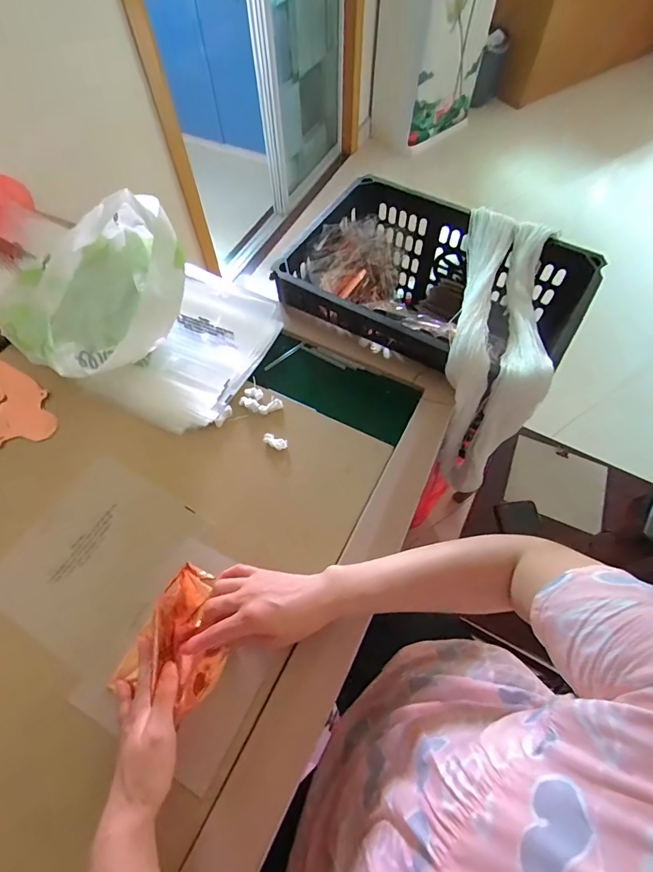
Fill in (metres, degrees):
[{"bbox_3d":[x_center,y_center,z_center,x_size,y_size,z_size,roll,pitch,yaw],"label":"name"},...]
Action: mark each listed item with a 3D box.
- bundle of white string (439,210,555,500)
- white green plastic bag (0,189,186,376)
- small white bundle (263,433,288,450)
[{"bbox_3d":[0.257,-0.140,0.704,0.123,0.264,0.365,12,62,7],"label":"bundle of white string"},{"bbox_3d":[-0.306,-0.217,0.584,0.206,0.161,0.235,-17,62,-9],"label":"white green plastic bag"},{"bbox_3d":[-0.068,0.007,0.548,0.035,0.005,0.016,26,64,14],"label":"small white bundle"}]

